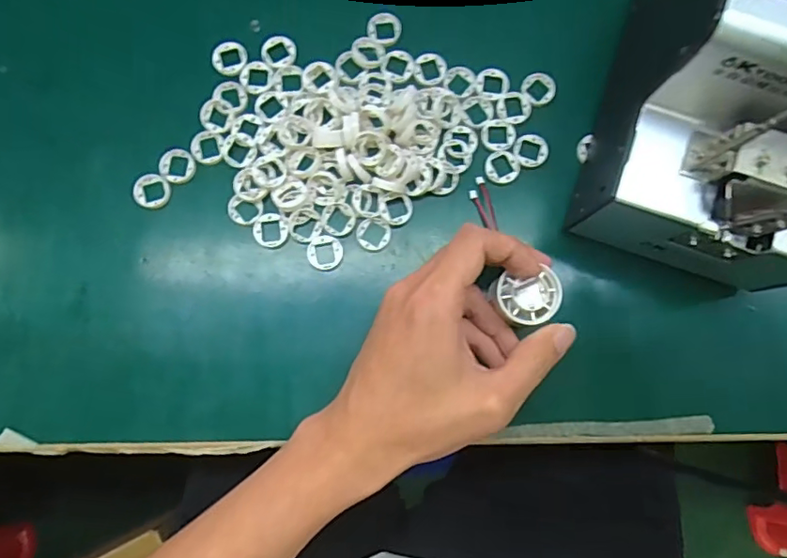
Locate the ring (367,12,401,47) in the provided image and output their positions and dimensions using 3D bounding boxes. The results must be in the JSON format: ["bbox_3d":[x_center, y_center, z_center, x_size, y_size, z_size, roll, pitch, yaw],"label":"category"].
[{"bbox_3d":[-0.006,-0.170,0.382,0.023,0.004,0.023,0,80,-1],"label":"ring"}]

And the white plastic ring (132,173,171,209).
[{"bbox_3d":[-0.156,-0.057,0.362,0.022,0.007,0.022,0,80,-1],"label":"white plastic ring"}]

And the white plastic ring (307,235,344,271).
[{"bbox_3d":[-0.043,-0.017,0.356,0.022,0.004,0.022,0,80,-1],"label":"white plastic ring"}]

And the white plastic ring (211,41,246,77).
[{"bbox_3d":[-0.110,-0.147,0.375,0.022,0.005,0.024,0,80,-1],"label":"white plastic ring"}]

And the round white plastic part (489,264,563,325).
[{"bbox_3d":[0.079,0.010,0.321,0.039,0.012,0.032,-17,81,-5],"label":"round white plastic part"}]

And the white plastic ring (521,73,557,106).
[{"bbox_3d":[0.099,-0.129,0.379,0.023,0.004,0.023,0,80,-1],"label":"white plastic ring"}]

